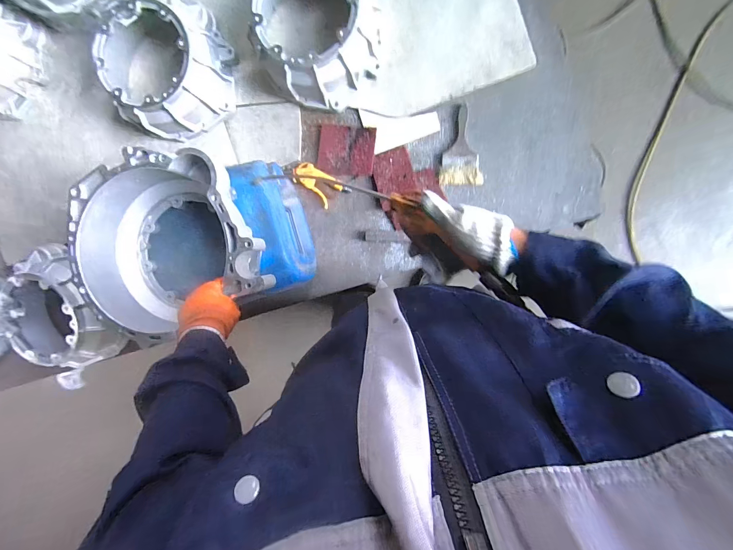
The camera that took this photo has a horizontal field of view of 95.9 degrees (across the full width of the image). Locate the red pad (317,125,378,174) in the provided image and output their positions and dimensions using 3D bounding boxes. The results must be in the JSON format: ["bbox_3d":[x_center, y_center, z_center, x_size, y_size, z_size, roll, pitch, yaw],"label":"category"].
[{"bbox_3d":[-0.053,-0.333,0.882,0.148,0.013,0.126,6,95,4],"label":"red pad"}]

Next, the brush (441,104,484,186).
[{"bbox_3d":[0.249,-0.336,0.855,0.106,0.015,0.201,1,95,4],"label":"brush"}]

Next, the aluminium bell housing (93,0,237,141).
[{"bbox_3d":[-0.509,-0.538,0.864,0.314,0.155,0.312,0,94,6],"label":"aluminium bell housing"}]

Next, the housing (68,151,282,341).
[{"bbox_3d":[-0.372,-0.062,0.638,0.324,0.131,0.306,0,95,4],"label":"housing"}]

